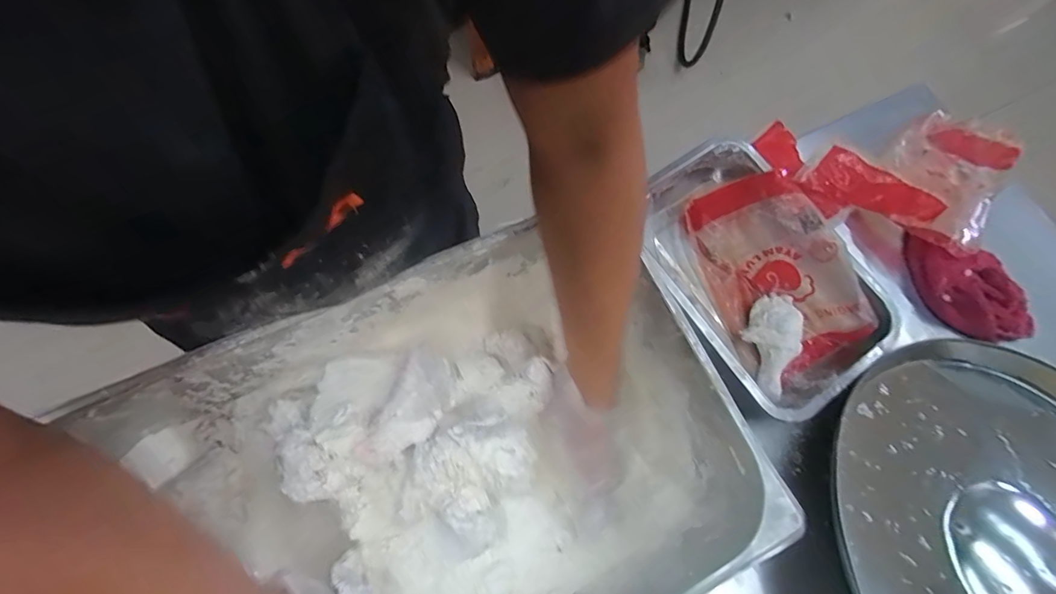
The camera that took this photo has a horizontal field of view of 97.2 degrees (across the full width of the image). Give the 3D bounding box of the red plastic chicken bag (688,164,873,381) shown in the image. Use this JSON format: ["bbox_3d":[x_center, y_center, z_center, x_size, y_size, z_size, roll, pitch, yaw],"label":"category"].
[{"bbox_3d":[0.285,-0.036,0.542,0.134,0.068,0.236,-24,75,-12],"label":"red plastic chicken bag"}]

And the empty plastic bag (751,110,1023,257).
[{"bbox_3d":[0.477,-0.147,0.611,0.329,0.055,0.211,-6,72,-7],"label":"empty plastic bag"}]

